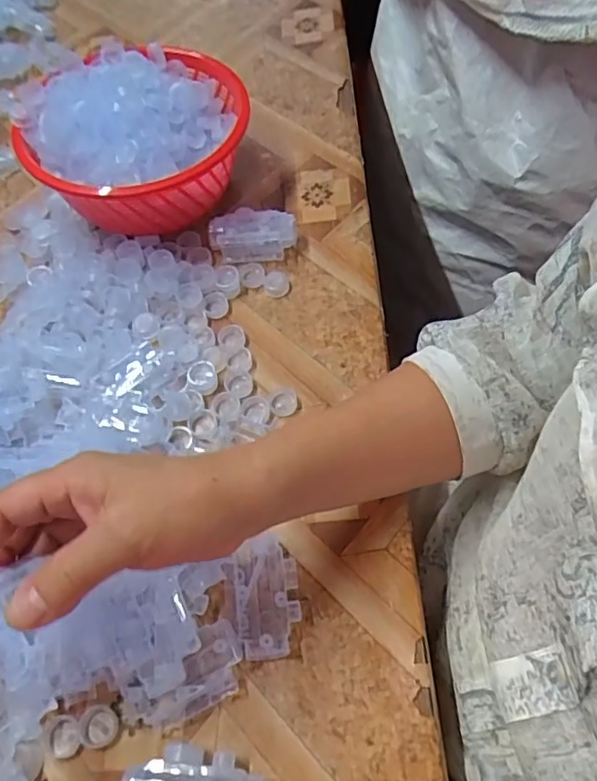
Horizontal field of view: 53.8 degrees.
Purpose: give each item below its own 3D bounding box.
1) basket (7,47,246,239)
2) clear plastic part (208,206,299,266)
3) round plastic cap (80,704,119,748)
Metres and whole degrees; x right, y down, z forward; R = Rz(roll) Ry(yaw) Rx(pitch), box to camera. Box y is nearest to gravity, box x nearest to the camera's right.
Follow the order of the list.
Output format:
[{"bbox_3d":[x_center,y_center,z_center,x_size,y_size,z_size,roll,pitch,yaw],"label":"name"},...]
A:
[{"bbox_3d":[-0.127,-0.198,0.478,0.172,0.086,0.155,-17,59,-6],"label":"basket"},{"bbox_3d":[-0.038,-0.128,0.483,0.070,0.026,0.037,-2,59,4],"label":"clear plastic part"},{"bbox_3d":[-0.111,0.185,0.326,0.021,0.004,0.020,-2,59,3],"label":"round plastic cap"}]

